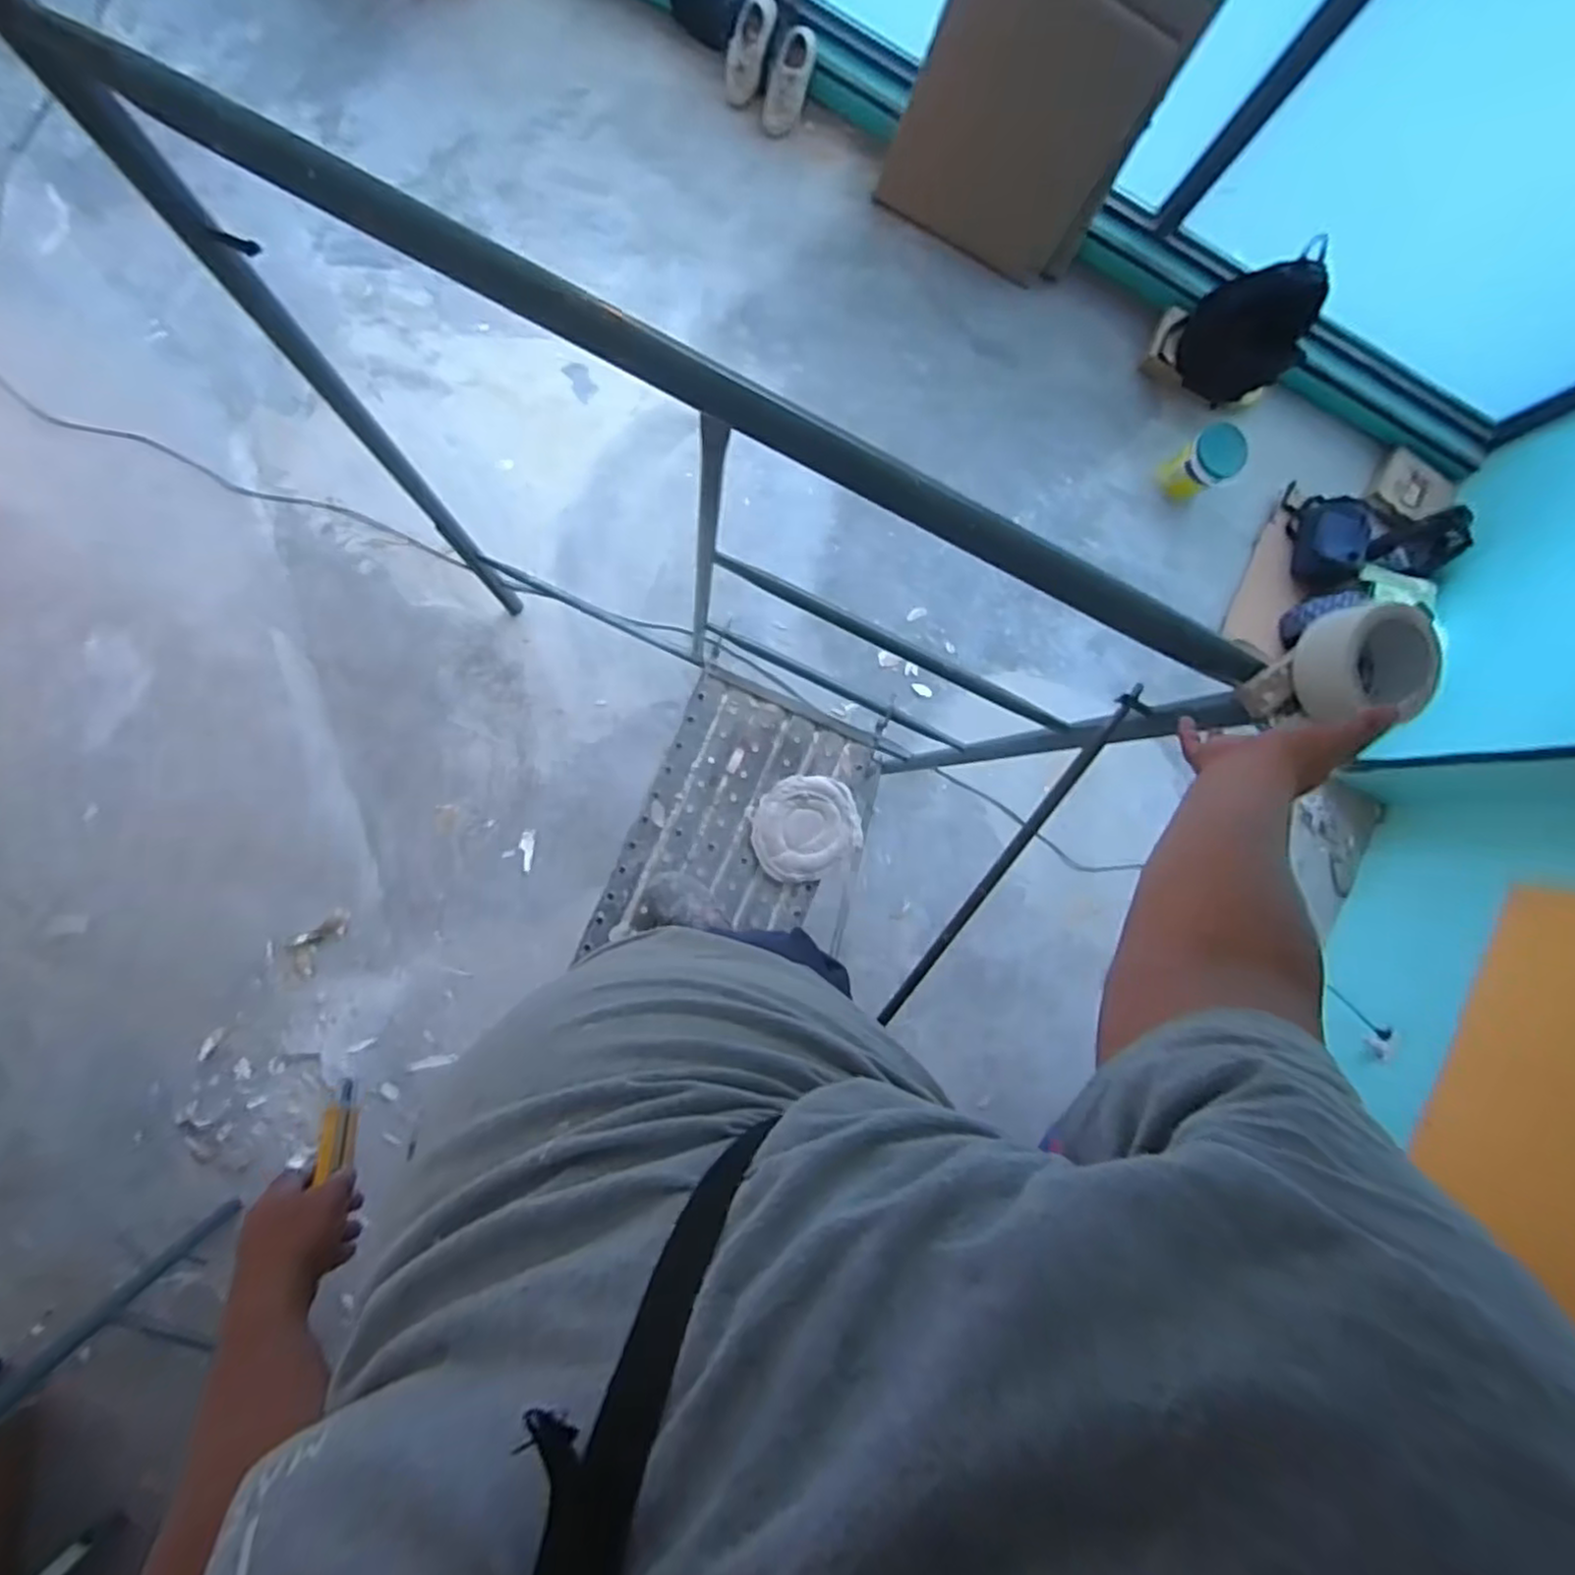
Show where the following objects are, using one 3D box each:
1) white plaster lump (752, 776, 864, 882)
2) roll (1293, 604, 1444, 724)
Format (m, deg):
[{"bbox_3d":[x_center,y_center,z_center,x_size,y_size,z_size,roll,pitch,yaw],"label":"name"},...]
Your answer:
[{"bbox_3d":[0.039,0.080,1.396,0.207,0.035,0.193,0,89,-8],"label":"white plaster lump"},{"bbox_3d":[0.487,-0.104,0.615,0.094,0.059,0.088,-1,93,-8],"label":"roll"}]

